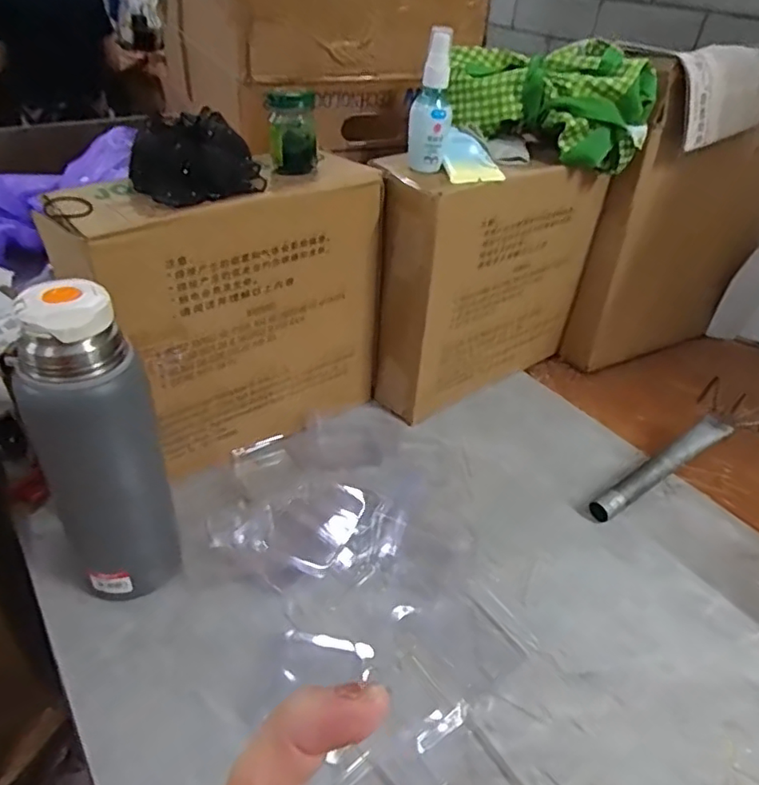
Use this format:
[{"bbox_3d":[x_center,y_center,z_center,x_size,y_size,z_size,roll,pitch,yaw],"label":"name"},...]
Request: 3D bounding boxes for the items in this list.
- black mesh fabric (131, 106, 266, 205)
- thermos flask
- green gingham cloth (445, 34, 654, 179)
[{"bbox_3d":[-0.153,-0.197,0.503,0.099,0.056,0.076,-9,39,-18],"label":"black mesh fabric"},{"bbox_3d":[-0.204,0.049,0.444,0.072,0.260,0.071,30,43,28],"label":"thermos flask"},{"bbox_3d":[0.174,-0.307,0.636,0.212,0.094,0.097,19,39,18],"label":"green gingham cloth"}]

